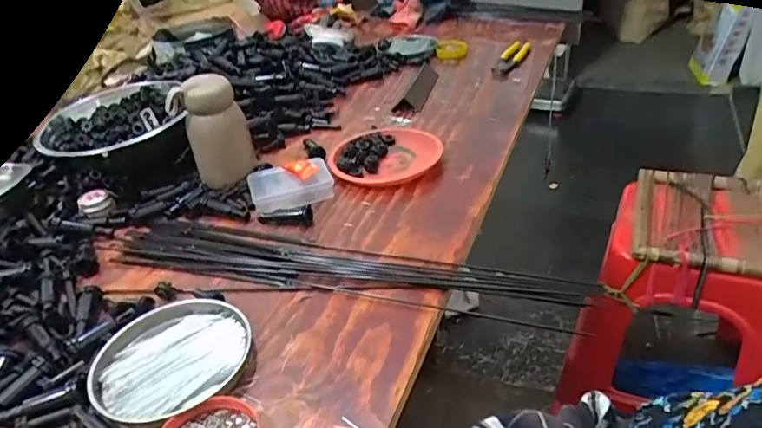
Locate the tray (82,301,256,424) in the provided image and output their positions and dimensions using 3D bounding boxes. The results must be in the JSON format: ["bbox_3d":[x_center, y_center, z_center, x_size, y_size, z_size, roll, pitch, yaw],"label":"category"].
[{"bbox_3d":[-0.183,0.124,0.467,0.121,0.014,0.131,-5,33,3],"label":"tray"}]

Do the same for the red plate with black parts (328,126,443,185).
[{"bbox_3d":[0.004,-0.083,0.736,0.136,0.019,0.151,16,39,30],"label":"red plate with black parts"}]

